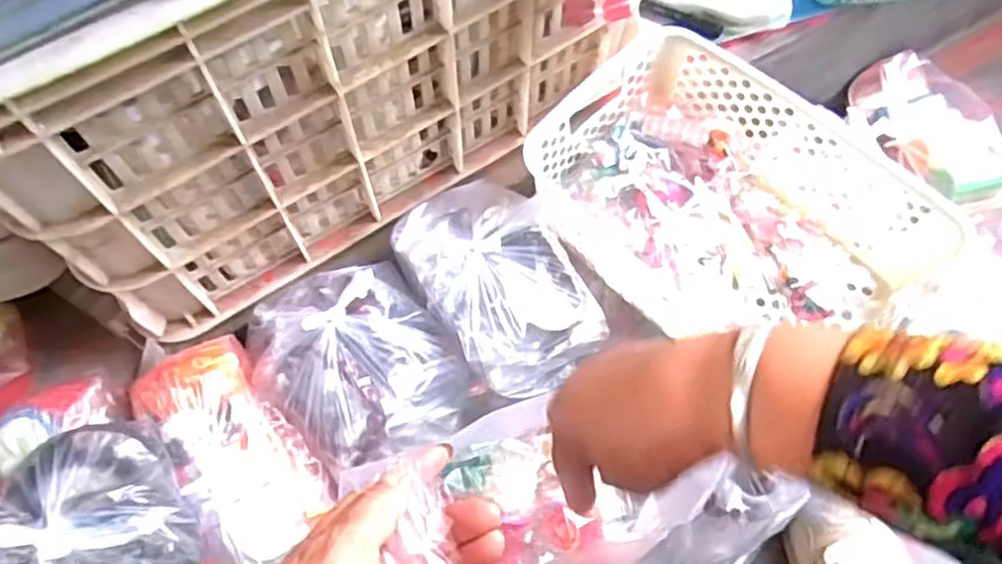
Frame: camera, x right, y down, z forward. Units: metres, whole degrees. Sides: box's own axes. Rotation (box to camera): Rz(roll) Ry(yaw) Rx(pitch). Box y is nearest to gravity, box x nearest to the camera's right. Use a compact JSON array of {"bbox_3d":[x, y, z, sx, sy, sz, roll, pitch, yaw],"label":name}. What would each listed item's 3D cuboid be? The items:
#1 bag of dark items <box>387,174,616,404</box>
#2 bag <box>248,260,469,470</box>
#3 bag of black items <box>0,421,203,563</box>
[{"bbox_3d":[-0.007,-0.012,0.585,0.111,0.063,0.180,-32,66,-12],"label":"bag of dark items"},{"bbox_3d":[-0.109,0.059,0.572,0.123,0.070,0.159,-36,67,-13],"label":"bag"},{"bbox_3d":[-0.253,0.168,0.468,0.107,0.064,0.161,-27,65,-10],"label":"bag of black items"}]

